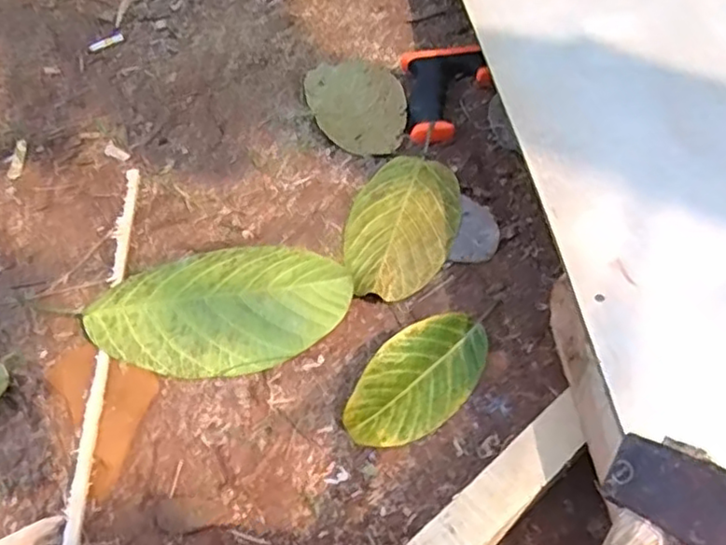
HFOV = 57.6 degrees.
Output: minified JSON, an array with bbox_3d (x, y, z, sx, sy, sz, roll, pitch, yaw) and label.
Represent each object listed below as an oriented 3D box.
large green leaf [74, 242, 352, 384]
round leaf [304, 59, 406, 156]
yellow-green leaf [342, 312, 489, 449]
[{"bbox_3d":[-0.132,0.030,0.606,0.234,0.018,0.132,-6,56,0],"label":"large green leaf"},{"bbox_3d":[-0.008,-0.194,0.745,0.098,0.023,0.153,-15,56,-6],"label":"round leaf"},{"bbox_3d":[0.048,0.086,0.544,0.139,0.032,0.069,-38,61,-20],"label":"yellow-green leaf"}]

